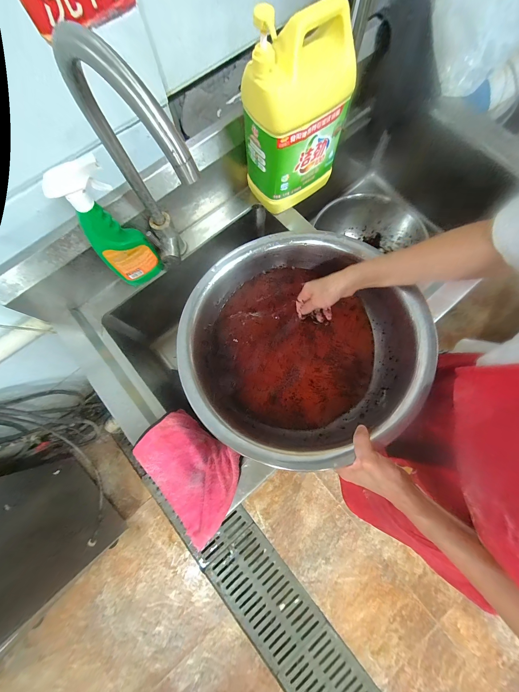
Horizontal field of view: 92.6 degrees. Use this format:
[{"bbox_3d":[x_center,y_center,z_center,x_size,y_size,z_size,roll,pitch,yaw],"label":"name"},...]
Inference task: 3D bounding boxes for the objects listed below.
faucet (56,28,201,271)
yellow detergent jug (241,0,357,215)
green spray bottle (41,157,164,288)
[{"bbox_3d":[-0.159,-0.220,0.382,0.067,0.353,0.212,-42,82,-8],"label":"faucet"},{"bbox_3d":[0.076,-0.438,0.479,0.189,0.271,0.125,-41,81,-8],"label":"yellow detergent jug"},{"bbox_3d":[-0.275,-0.208,0.473,0.098,0.265,0.046,-39,79,-9],"label":"green spray bottle"}]

